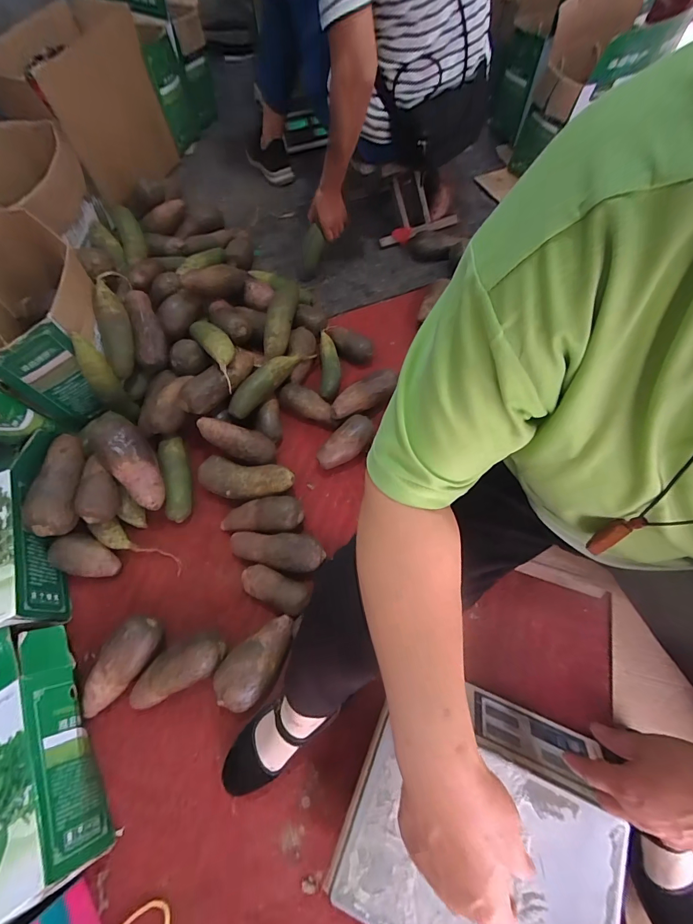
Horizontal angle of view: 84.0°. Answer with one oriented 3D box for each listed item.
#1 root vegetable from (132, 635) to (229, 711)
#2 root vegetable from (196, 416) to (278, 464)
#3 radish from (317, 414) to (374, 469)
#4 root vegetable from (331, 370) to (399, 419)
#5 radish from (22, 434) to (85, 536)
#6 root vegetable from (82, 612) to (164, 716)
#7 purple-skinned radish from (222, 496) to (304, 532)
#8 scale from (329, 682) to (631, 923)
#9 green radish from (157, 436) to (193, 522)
[{"bbox_3d":[-0.285,0.346,0.645,0.166,0.063,0.070,-24,69,-11],"label":"root vegetable"},{"bbox_3d":[-0.225,-0.043,0.785,0.160,0.050,0.066,24,66,-16],"label":"root vegetable"},{"bbox_3d":[-0.001,-0.037,0.816,0.140,0.061,0.074,-41,73,-16],"label":"radish"},{"bbox_3d":[0.042,-0.147,0.840,0.173,0.045,0.057,-33,71,-14],"label":"root vegetable"},{"bbox_3d":[-0.531,0.033,0.708,0.077,0.054,0.197,2,66,2],"label":"radish"},{"bbox_3d":[-0.380,0.344,0.649,0.069,0.062,0.168,32,70,13],"label":"root vegetable"},{"bbox_3d":[-0.167,0.108,0.754,0.163,0.061,0.069,-6,67,-3],"label":"purple-skinned radish"},{"bbox_3d":[0.187,0.503,0.543,0.350,0.089,0.314,22,68,9],"label":"scale"},{"bbox_3d":[-0.348,0.028,0.792,0.056,0.047,0.187,-12,67,-6],"label":"green radish"}]

